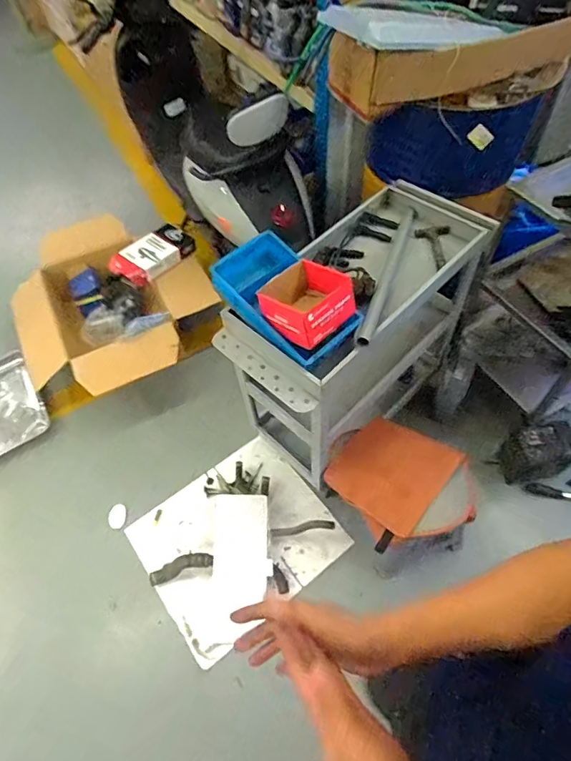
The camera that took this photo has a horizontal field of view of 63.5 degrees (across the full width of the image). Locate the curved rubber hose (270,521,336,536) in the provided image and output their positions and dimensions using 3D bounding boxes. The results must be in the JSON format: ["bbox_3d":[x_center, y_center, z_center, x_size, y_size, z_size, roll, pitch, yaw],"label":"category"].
[{"bbox_3d":[0.055,0.490,1.523,0.214,0.049,0.028,-5,55,1],"label":"curved rubber hose"}]

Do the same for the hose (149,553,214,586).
[{"bbox_3d":[-0.336,0.600,1.480,0.207,0.053,0.053,-15,56,-6],"label":"hose"}]

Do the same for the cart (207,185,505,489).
[{"bbox_3d":[0.240,-0.129,1.535,0.345,0.687,0.868,37,65,25],"label":"cart"}]

